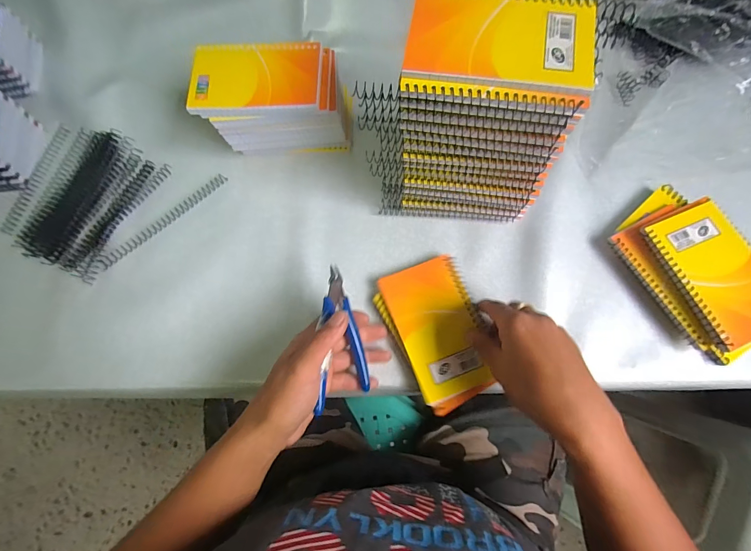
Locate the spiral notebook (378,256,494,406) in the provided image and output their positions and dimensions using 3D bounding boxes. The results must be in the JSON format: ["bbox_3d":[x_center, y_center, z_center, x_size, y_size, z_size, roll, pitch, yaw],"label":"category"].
[{"bbox_3d":[0.064,0.048,0.339,0.080,0.008,0.129,-21,75,-4],"label":"spiral notebook"}]

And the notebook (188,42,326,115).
[{"bbox_3d":[-0.120,-0.202,0.348,0.129,0.010,0.077,-2,75,2],"label":"notebook"}]

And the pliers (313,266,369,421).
[{"bbox_3d":[-0.034,0.050,0.305,0.007,0.066,0.120,-11,85,33],"label":"pliers"}]

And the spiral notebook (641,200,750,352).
[{"bbox_3d":[0.328,-0.005,0.326,0.084,0.011,0.128,-21,74,-4],"label":"spiral notebook"}]

